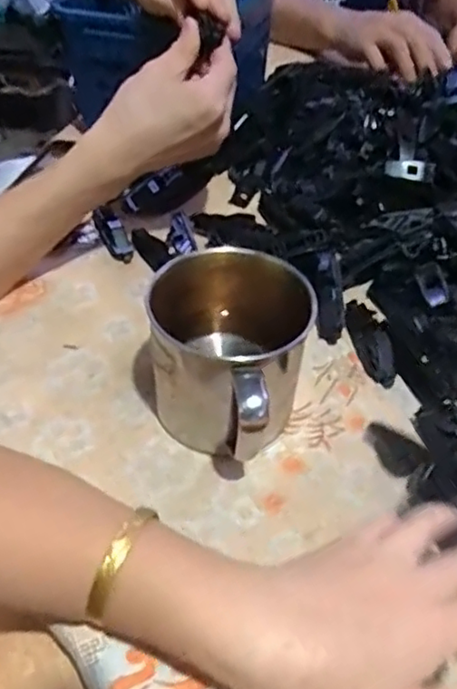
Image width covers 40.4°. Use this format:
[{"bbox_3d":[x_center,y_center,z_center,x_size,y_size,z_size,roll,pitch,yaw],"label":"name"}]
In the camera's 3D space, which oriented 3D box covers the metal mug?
[{"bbox_3d":[0.002,0.007,0.371,0.092,0.085,0.122,-14,62,-12],"label":"metal mug"}]

